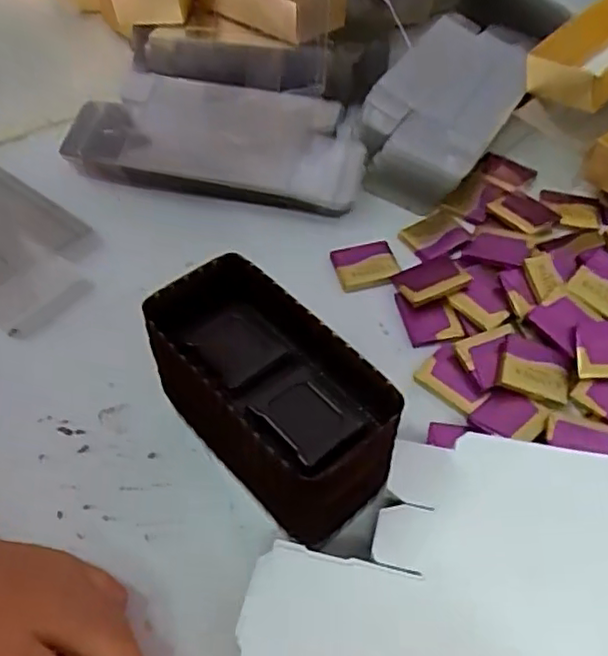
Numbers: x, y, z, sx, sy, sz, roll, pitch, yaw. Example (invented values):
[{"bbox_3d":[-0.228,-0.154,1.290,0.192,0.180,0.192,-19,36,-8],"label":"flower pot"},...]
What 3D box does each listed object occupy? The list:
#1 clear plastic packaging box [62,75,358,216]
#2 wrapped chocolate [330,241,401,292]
[{"bbox_3d":[-0.062,-0.129,0.457,0.209,0.038,0.089,12,54,9],"label":"clear plastic packaging box"},{"bbox_3d":[0.040,-0.040,0.416,0.040,0.006,0.034,-13,54,-10],"label":"wrapped chocolate"}]

